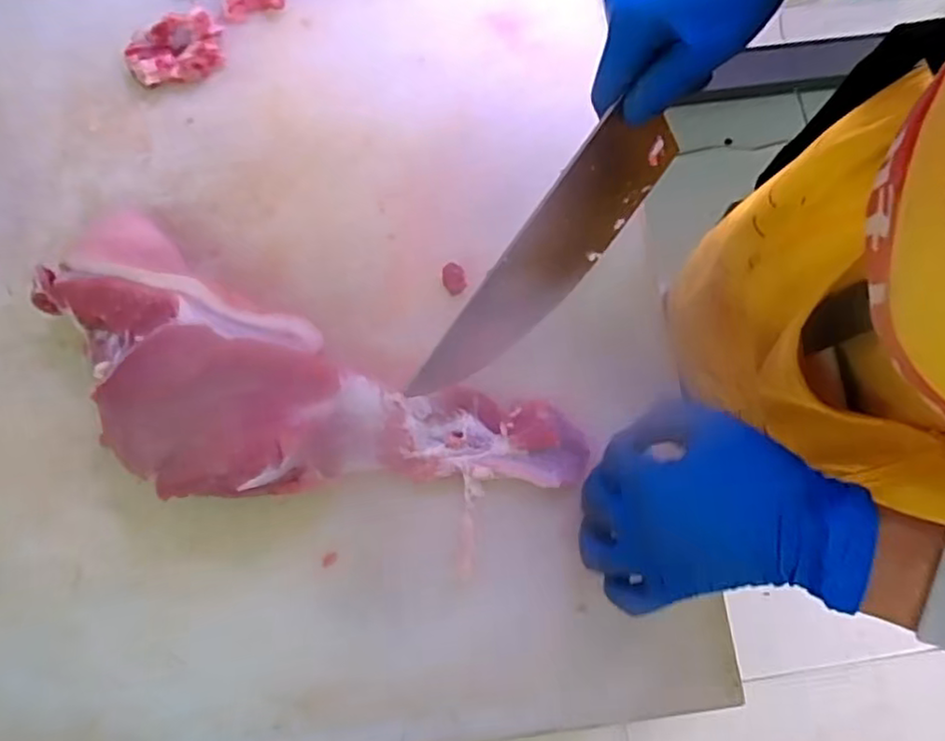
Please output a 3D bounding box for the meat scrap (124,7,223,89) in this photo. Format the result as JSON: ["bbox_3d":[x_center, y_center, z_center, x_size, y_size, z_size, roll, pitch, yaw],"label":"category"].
[{"bbox_3d":[-0.190,-0.207,0.417,0.062,0.025,0.042,-39,80,-10],"label":"meat scrap"}]

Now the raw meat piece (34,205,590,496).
[{"bbox_3d":[-0.097,0.021,0.354,0.300,0.055,0.120,24,77,4],"label":"raw meat piece"}]

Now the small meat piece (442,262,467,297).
[{"bbox_3d":[-0.011,-0.057,0.397,0.014,0.004,0.021,-10,77,-4],"label":"small meat piece"}]

